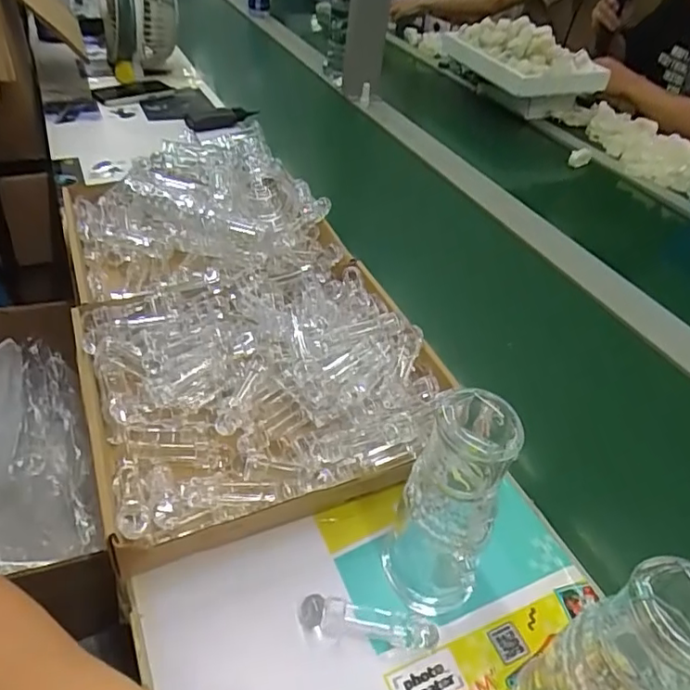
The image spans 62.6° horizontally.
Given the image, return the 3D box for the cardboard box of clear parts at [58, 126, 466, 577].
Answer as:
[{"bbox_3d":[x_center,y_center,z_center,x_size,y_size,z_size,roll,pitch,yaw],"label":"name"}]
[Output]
[{"bbox_3d":[-0.132,-0.066,0.635,0.312,0.099,0.582,-11,44,-20],"label":"cardboard box of clear parts"}]

